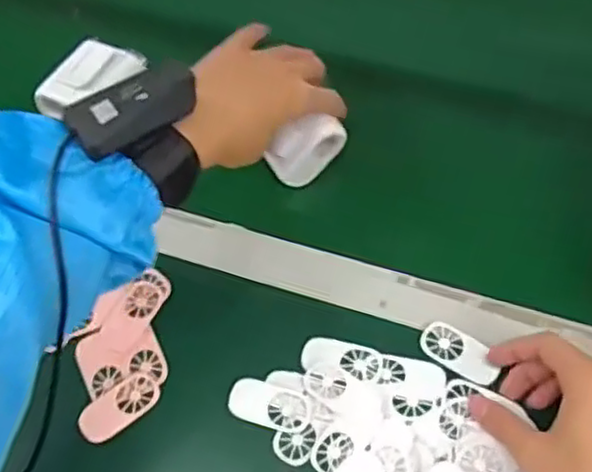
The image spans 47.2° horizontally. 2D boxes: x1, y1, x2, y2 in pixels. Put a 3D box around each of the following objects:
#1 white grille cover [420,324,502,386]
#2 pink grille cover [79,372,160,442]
[{"bbox_3d":[0.120,0.084,0.494,0.058,0.006,0.029,28,65,19],"label":"white grille cover"},{"bbox_3d":[-0.125,0.121,0.481,0.059,0.004,0.027,-36,63,-16],"label":"pink grille cover"}]

